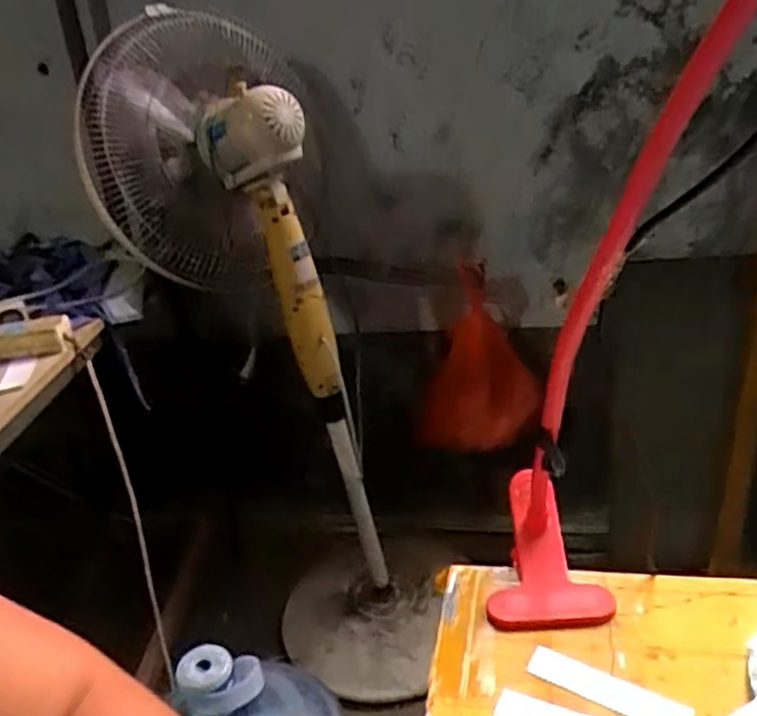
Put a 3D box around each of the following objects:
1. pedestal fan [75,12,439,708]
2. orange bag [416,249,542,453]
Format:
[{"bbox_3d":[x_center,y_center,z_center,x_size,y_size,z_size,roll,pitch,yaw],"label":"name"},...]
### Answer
[{"bbox_3d":[-0.181,0.021,1.244,0.366,1.049,0.474,-15,25,-15],"label":"pedestal fan"},{"bbox_3d":[0.183,0.024,1.498,0.245,0.358,0.088,2,26,22],"label":"orange bag"}]

